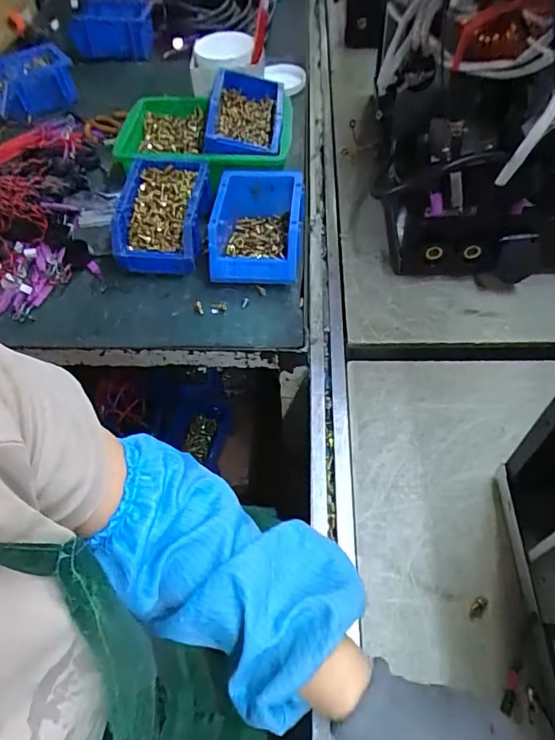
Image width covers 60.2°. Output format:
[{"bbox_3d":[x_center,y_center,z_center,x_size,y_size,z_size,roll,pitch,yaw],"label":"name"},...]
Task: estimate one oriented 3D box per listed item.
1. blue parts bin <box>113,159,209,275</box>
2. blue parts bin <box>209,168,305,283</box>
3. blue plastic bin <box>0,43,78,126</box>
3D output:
[{"bbox_3d":[-0.151,-0.210,0.639,0.109,0.061,0.162,0,55,4],"label":"blue parts bin"},{"bbox_3d":[-0.026,-0.181,0.622,0.114,0.075,0.154,0,55,4],"label":"blue parts bin"},{"bbox_3d":[-0.446,-0.521,0.862,0.145,0.067,0.138,-23,57,-12],"label":"blue plastic bin"}]

